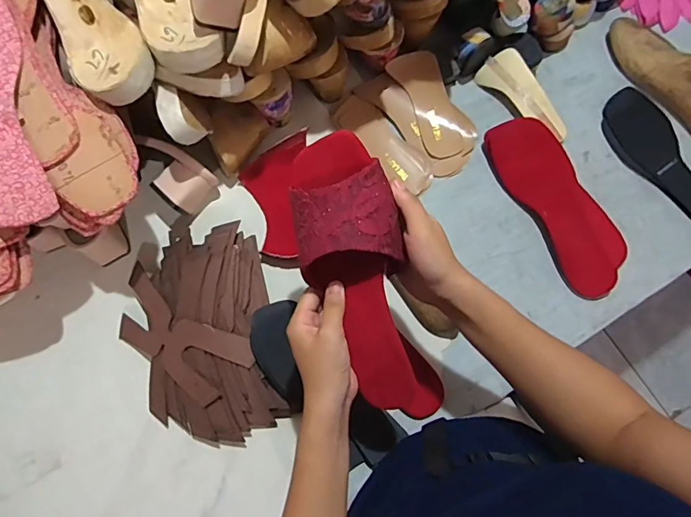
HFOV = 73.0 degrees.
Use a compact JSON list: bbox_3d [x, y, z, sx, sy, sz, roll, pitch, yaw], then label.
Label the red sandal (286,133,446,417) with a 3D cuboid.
[{"bbox_3d":[0.015,0.022,0.413,0.083,0.061,0.252,-20,103,-5],"label":"red sandal"}]

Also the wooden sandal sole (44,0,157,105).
[{"bbox_3d":[-0.269,-0.253,0.473,0.080,0.050,0.229,-31,77,-7],"label":"wooden sandal sole"}]

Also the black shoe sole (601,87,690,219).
[{"bbox_3d":[0.437,-0.141,0.638,0.093,0.010,0.211,-36,79,-8],"label":"black shoe sole"}]

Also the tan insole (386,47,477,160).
[{"bbox_3d":[0.118,-0.212,0.644,0.066,0.032,0.151,-31,96,-8],"label":"tan insole"}]

